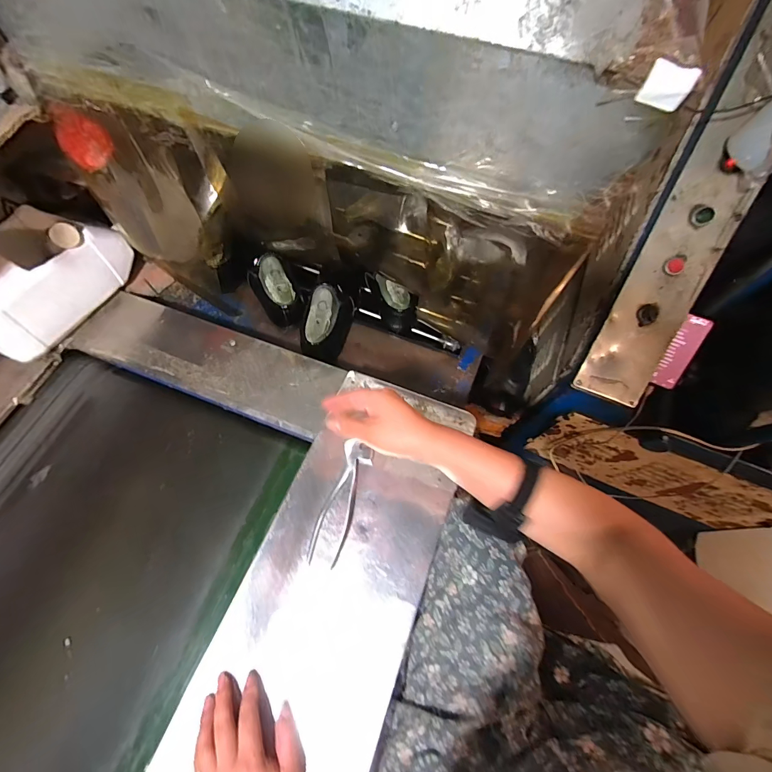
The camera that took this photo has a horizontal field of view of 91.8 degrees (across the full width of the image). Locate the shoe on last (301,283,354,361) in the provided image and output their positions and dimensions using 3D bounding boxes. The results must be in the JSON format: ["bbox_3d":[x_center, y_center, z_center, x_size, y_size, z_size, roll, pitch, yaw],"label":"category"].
[{"bbox_3d":[-0.110,-0.115,0.692,0.074,0.084,0.144,10,66,3],"label":"shoe on last"}]

